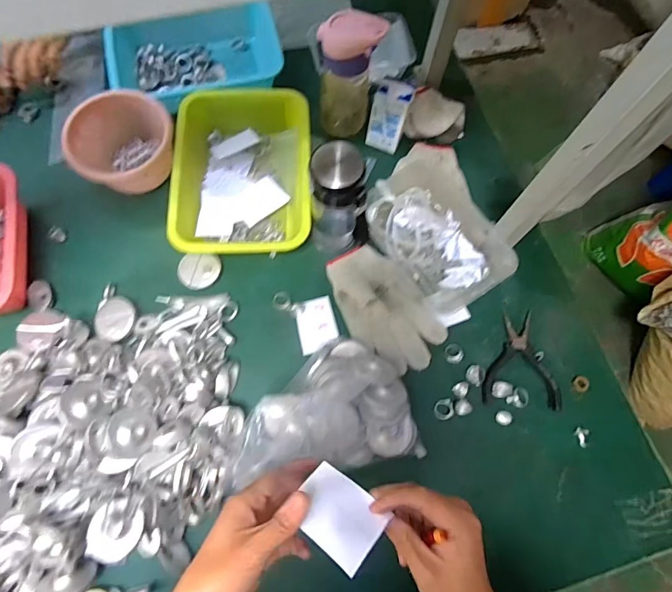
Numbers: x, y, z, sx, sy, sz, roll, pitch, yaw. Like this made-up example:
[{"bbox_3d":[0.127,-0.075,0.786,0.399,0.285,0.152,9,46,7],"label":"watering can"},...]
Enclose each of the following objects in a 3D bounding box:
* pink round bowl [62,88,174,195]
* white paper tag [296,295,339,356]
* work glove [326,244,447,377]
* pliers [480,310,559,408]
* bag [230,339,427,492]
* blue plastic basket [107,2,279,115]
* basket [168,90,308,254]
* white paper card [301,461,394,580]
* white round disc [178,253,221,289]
[{"bbox_3d":[-0.318,-0.222,0.623,0.131,0.081,0.147,42,75,10],"label":"pink round bowl"},{"bbox_3d":[-0.028,0.042,0.597,0.056,0.007,0.075,-13,77,-10],"label":"white paper tag"},{"bbox_3d":[0.071,0.014,0.594,0.116,0.016,0.192,-25,76,-10],"label":"work glove"},{"bbox_3d":[0.245,0.090,0.572,0.097,0.012,0.135,-6,66,2],"label":"pliers"},{"bbox_3d":[-0.003,0.138,0.527,0.208,0.063,0.157,-6,73,-5],"label":"bag"},{"bbox_3d":[-0.232,-0.406,0.705,0.271,0.087,0.186,-8,73,-6],"label":"blue plastic basket"},{"bbox_3d":[-0.137,-0.183,0.623,0.191,0.066,0.252,-1,73,-3],"label":"basket"},{"bbox_3d":[0.001,0.161,0.307,0.069,0.004,0.049,27,54,35],"label":"white paper card"},{"bbox_3d":[-0.199,-0.036,0.598,0.058,0.007,0.053,1,72,-3],"label":"white round disc"}]

